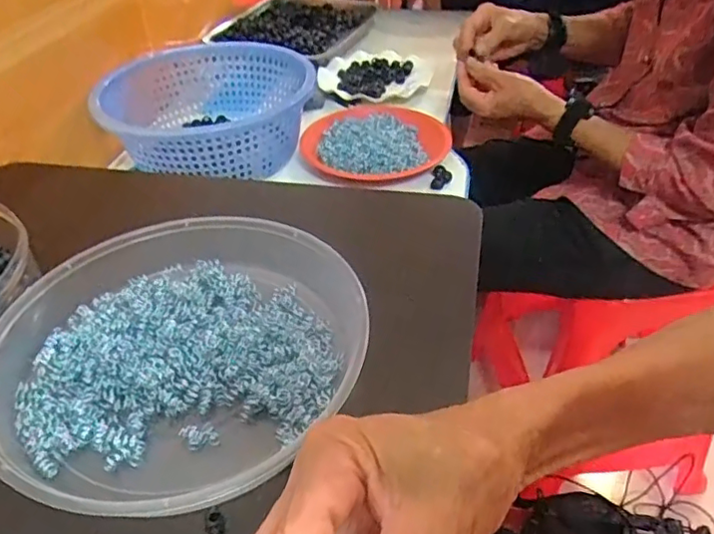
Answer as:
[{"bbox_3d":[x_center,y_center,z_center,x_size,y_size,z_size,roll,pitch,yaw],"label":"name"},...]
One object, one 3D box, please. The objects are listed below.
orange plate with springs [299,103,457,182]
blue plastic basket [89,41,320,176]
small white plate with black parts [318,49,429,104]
[{"bbox_3d":[0.025,-0.168,0.786,0.181,0.022,0.182,-1,40,1],"label":"orange plate with springs"},{"bbox_3d":[-0.195,-0.204,0.792,0.249,0.097,0.281,3,40,5],"label":"blue plastic basket"},{"bbox_3d":[0.026,-0.317,0.982,0.181,0.026,0.194,-1,40,1],"label":"small white plate with black parts"}]

